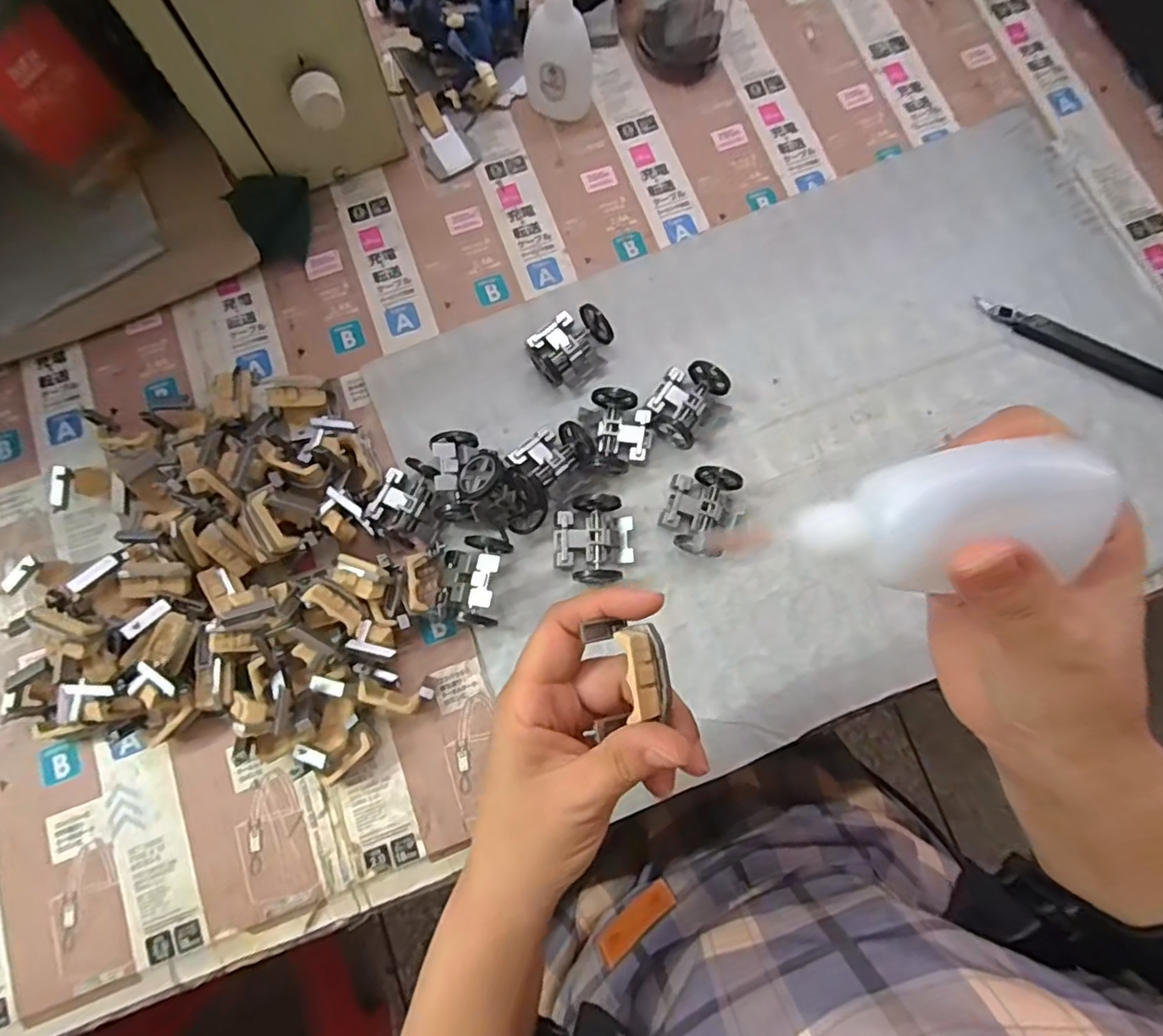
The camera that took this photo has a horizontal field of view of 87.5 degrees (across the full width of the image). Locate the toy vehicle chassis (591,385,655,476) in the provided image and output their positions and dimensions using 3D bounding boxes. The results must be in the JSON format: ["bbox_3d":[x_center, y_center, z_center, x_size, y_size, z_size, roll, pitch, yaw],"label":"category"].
[{"bbox_3d":[0.025,-0.050,0.359,0.035,0.023,0.049,3,80,0],"label":"toy vehicle chassis"}]

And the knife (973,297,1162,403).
[{"bbox_3d":[0.323,-0.102,0.380,0.151,0.006,0.019,30,81,4],"label":"knife"}]

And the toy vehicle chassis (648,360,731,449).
[{"bbox_3d":[0.062,-0.070,0.364,0.034,0.023,0.049,34,81,5],"label":"toy vehicle chassis"}]

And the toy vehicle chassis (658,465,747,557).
[{"bbox_3d":[0.070,-0.003,0.350,0.044,0.022,0.049,18,80,2],"label":"toy vehicle chassis"}]

